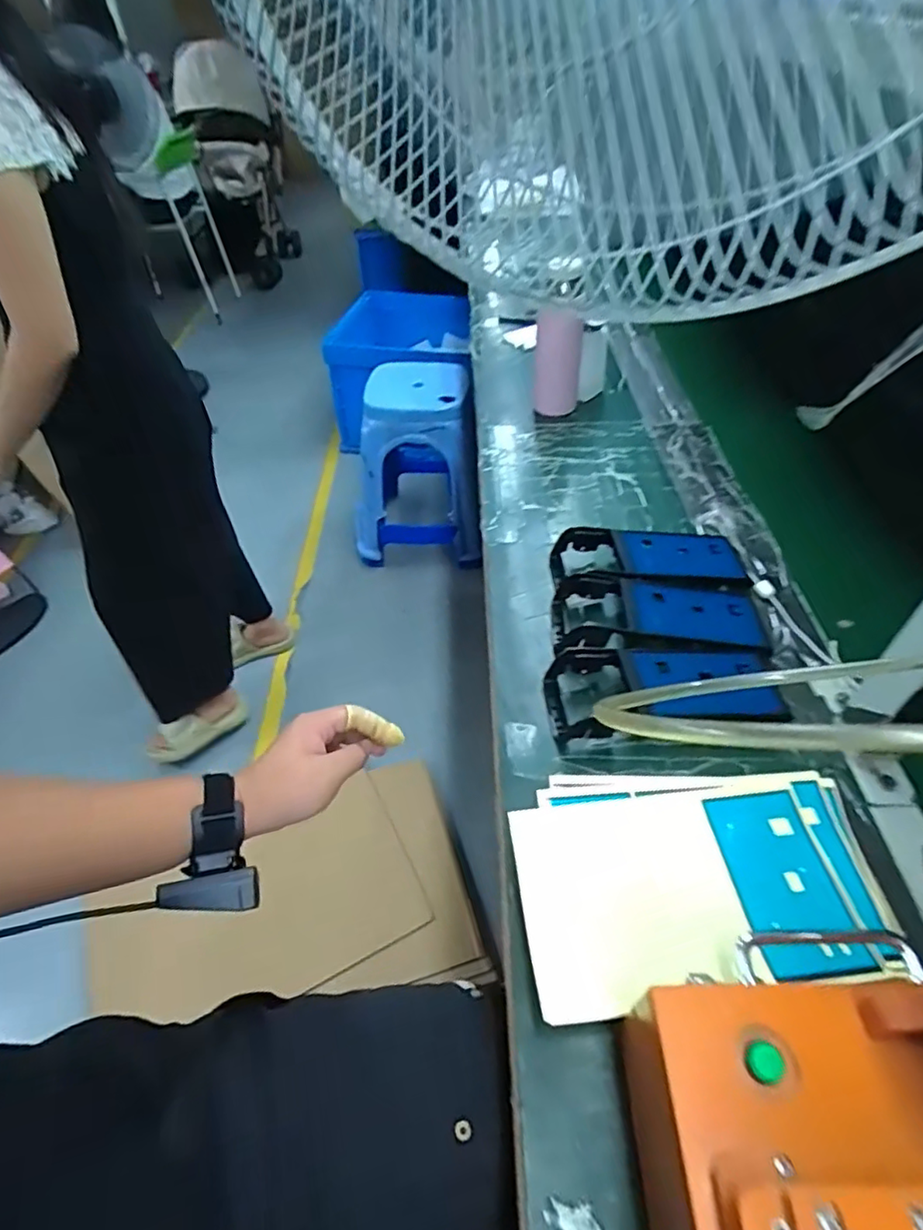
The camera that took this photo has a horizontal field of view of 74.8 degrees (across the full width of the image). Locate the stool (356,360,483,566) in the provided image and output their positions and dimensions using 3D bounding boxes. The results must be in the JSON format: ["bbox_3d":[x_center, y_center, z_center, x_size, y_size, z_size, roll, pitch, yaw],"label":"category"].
[{"bbox_3d":[-0.131,-0.473,1.795,0.334,0.487,0.433,2,47,3],"label":"stool"}]

